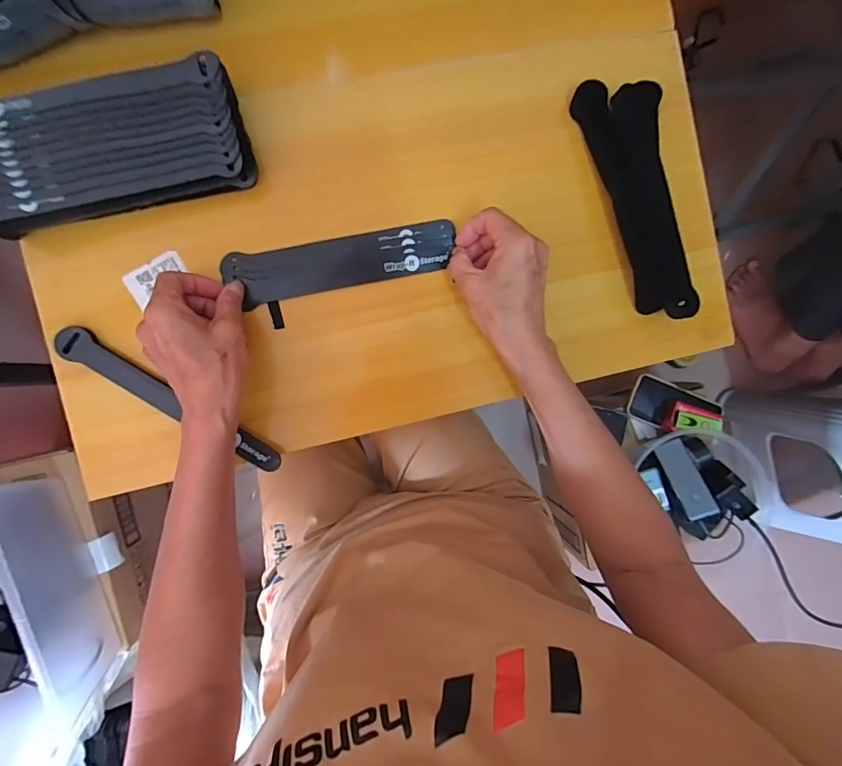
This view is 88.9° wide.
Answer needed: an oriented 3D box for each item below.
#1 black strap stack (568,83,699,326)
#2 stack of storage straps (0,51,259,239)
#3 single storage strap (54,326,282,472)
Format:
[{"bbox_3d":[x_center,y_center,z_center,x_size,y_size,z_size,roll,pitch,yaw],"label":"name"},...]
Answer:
[{"bbox_3d":[0.198,-0.164,0.382,0.063,0.032,0.211,-18,94,-4],"label":"black strap stack"},{"bbox_3d":[-0.237,-0.176,0.330,0.202,0.047,0.086,-16,94,-4],"label":"stack of storage straps"},{"bbox_3d":[-0.204,0.016,0.355,0.196,0.014,0.024,33,89,-6],"label":"single storage strap"}]

